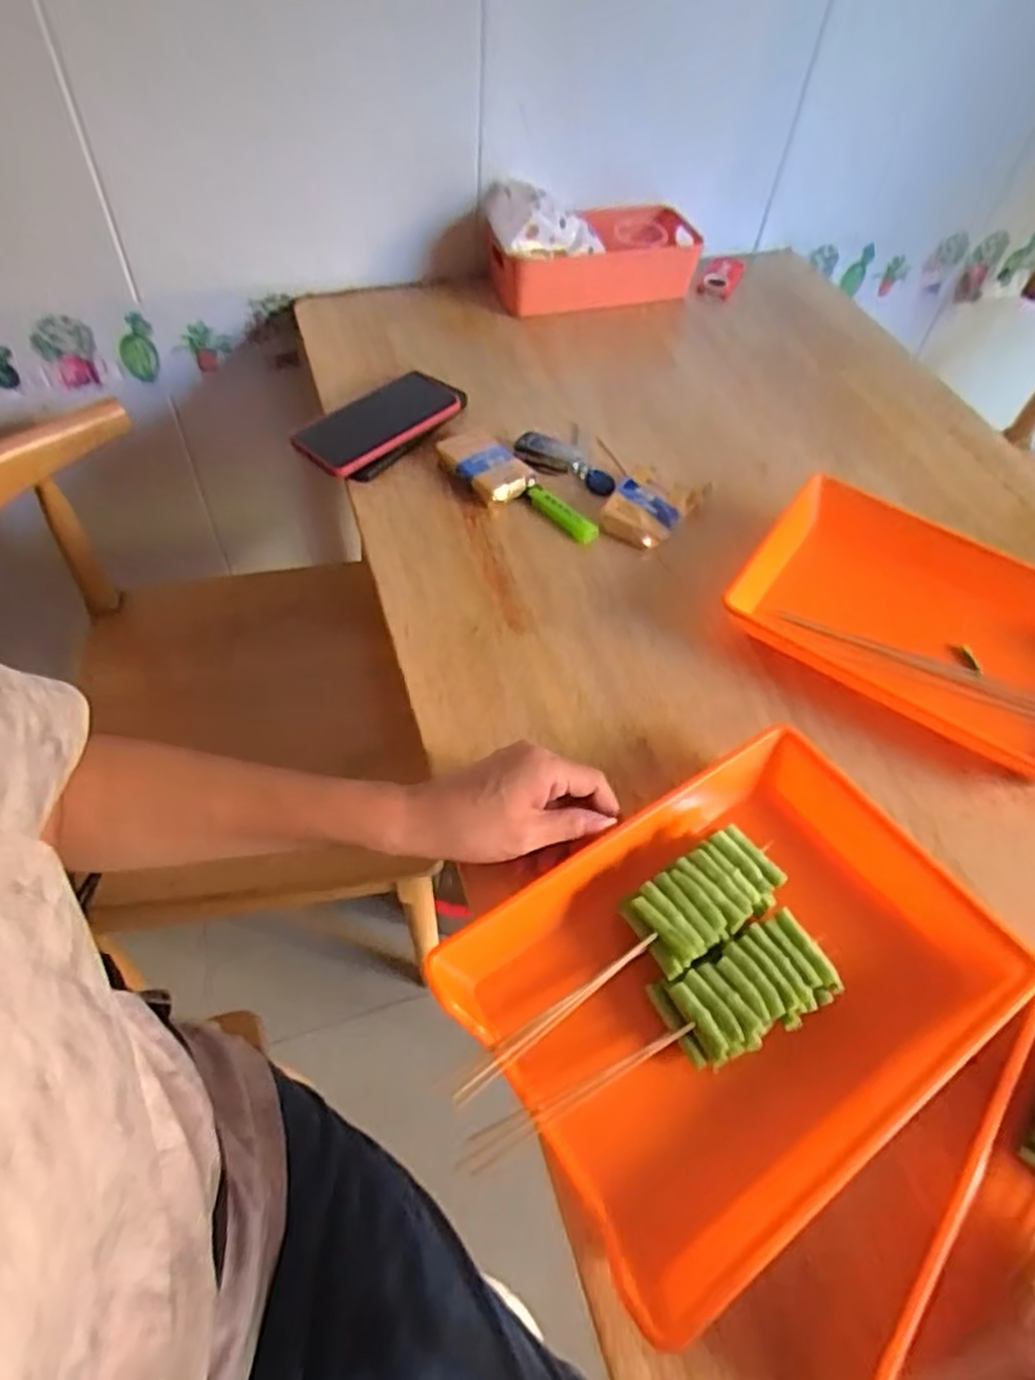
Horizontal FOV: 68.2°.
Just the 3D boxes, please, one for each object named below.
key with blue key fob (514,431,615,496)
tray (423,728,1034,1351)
[{"bbox_3d":[0.045,-0.209,0.701,0.097,0.025,0.021,26,53,-3],"label":"key with blue key fob"},{"bbox_3d":[0.122,0.163,0.440,0.280,0.050,0.199,-27,58,-23],"label":"tray"}]

